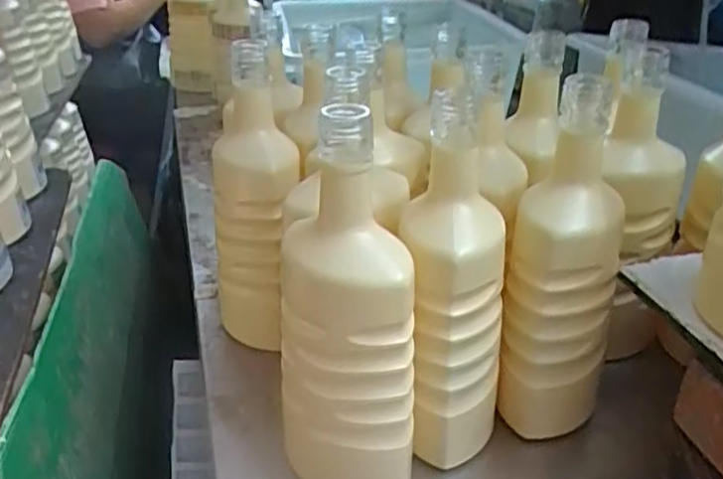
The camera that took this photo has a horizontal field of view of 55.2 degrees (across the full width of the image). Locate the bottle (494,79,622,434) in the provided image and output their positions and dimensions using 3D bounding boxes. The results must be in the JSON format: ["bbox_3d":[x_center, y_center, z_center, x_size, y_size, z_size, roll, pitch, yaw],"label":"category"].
[{"bbox_3d":[0.138,0.029,0.475,0.075,0.225,0.068,6,29,13],"label":"bottle"}]

